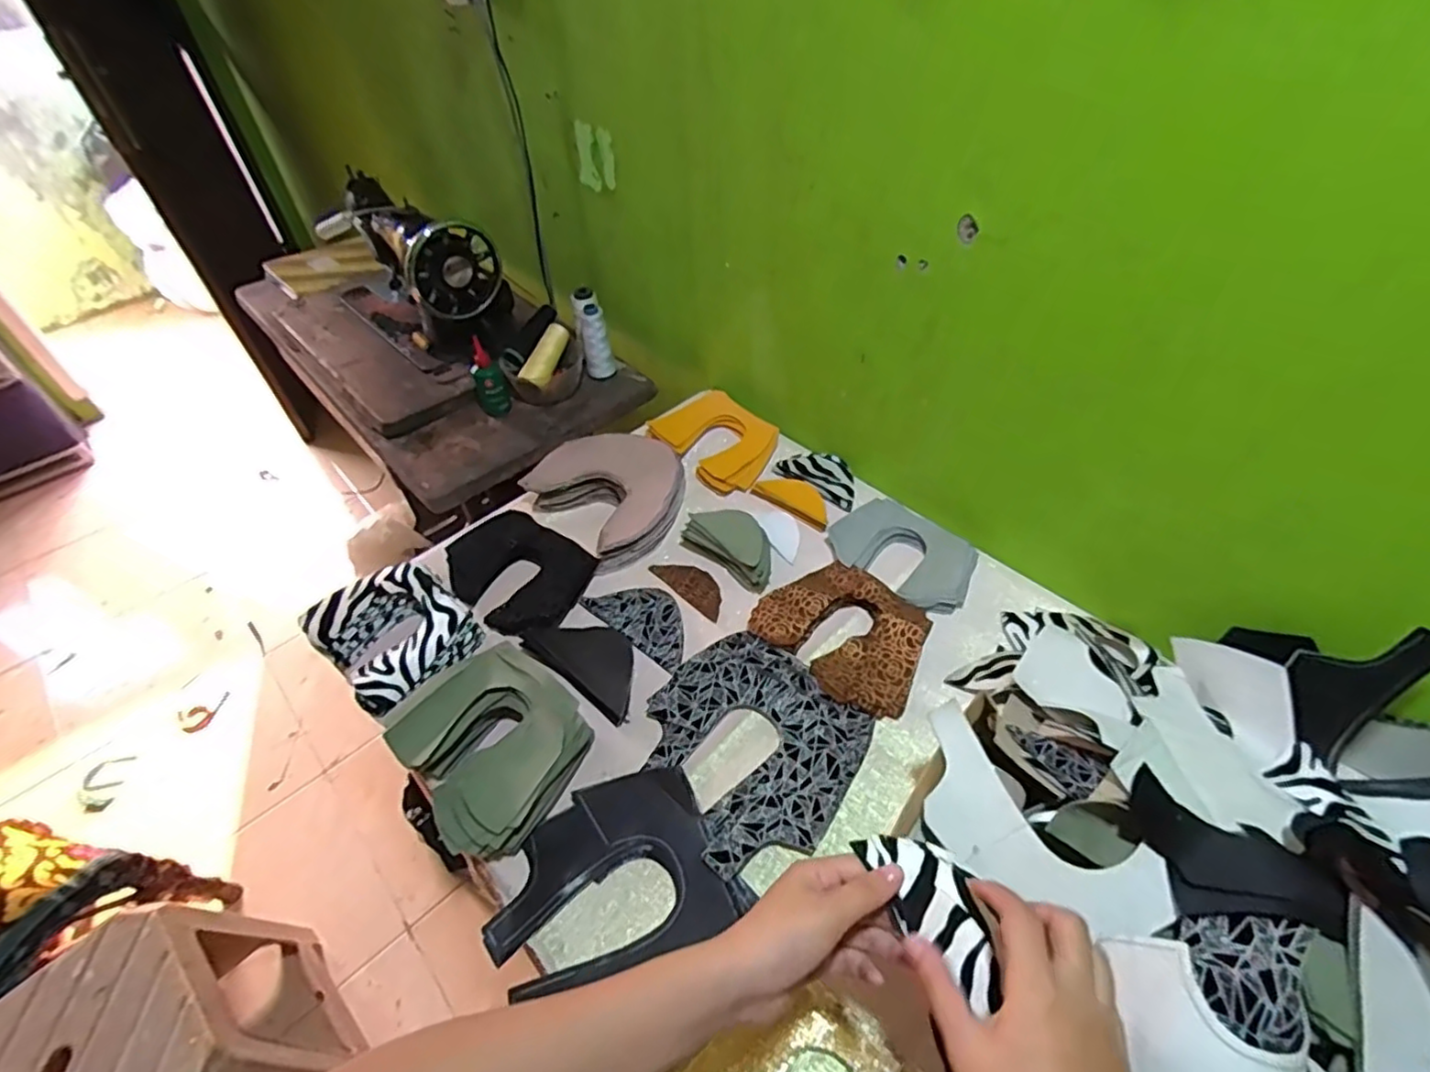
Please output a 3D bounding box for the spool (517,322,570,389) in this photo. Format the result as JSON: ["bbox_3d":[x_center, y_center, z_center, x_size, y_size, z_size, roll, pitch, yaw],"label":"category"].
[{"bbox_3d":[-0.256,-0.273,0.992,0.035,0.032,0.111,20,74,20],"label":"spool"}]

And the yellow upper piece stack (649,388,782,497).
[{"bbox_3d":[0.002,-0.136,0.900,0.126,0.024,0.176,-41,62,-18],"label":"yellow upper piece stack"}]

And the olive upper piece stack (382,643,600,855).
[{"bbox_3d":[-0.203,0.187,0.598,0.167,0.042,0.148,35,57,29],"label":"olive upper piece stack"}]

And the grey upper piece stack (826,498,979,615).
[{"bbox_3d":[0.216,0.020,0.749,0.114,0.026,0.161,-35,55,-26],"label":"grey upper piece stack"}]

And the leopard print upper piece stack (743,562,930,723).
[{"bbox_3d":[0.139,0.099,0.681,0.134,0.021,0.171,-35,55,-26],"label":"leopard print upper piece stack"}]

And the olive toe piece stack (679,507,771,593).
[{"bbox_3d":[0.019,0.005,0.758,0.056,0.045,0.127,-36,55,-27],"label":"olive toe piece stack"}]

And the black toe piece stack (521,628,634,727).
[{"bbox_3d":[-0.127,0.127,0.681,0.141,0.024,0.073,30,55,27],"label":"black toe piece stack"}]

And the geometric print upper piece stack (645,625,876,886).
[{"bbox_3d":[0.029,0.190,0.609,0.197,0.016,0.191,35,58,30],"label":"geometric print upper piece stack"}]

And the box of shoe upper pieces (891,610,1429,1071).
[{"bbox_3d":[0.356,0.215,0.468,0.375,0.152,0.392,32,56,28],"label":"box of shoe upper pieces"}]

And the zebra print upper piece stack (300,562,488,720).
[{"bbox_3d":[-0.336,0.101,0.693,0.159,0.043,0.132,33,56,29],"label":"zebra print upper piece stack"}]

